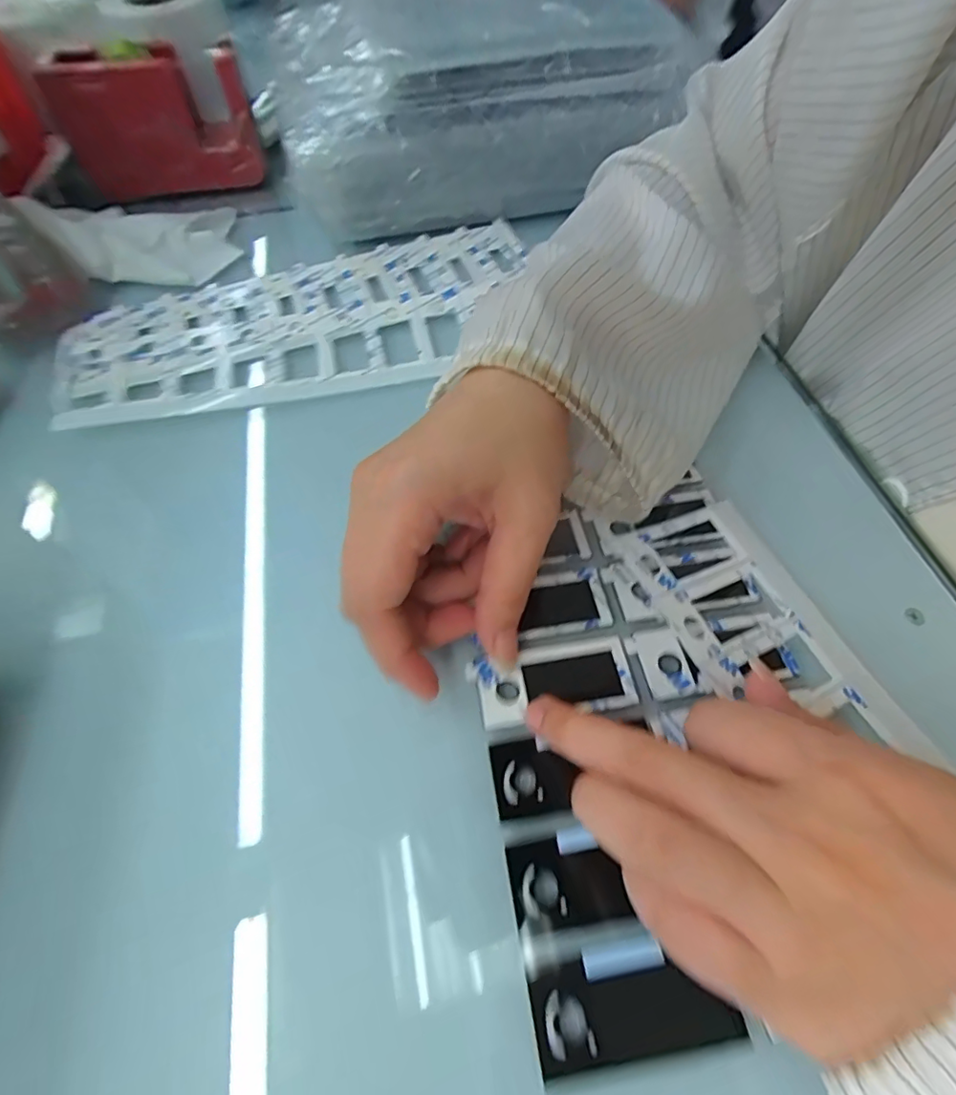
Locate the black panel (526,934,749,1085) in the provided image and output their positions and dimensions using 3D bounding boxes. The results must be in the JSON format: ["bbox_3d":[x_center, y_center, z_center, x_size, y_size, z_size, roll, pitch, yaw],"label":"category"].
[{"bbox_3d":[0.045,0.133,0.159,0.057,0.004,0.027,-9,57,-4],"label":"black panel"}]

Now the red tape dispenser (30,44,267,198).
[{"bbox_3d":[-0.238,-0.317,0.406,0.136,0.083,0.045,-11,57,-6],"label":"red tape dispenser"}]

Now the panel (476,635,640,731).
[{"bbox_3d":[0.030,0.053,0.210,0.060,0.004,0.028,-13,57,-8],"label":"panel"}]

